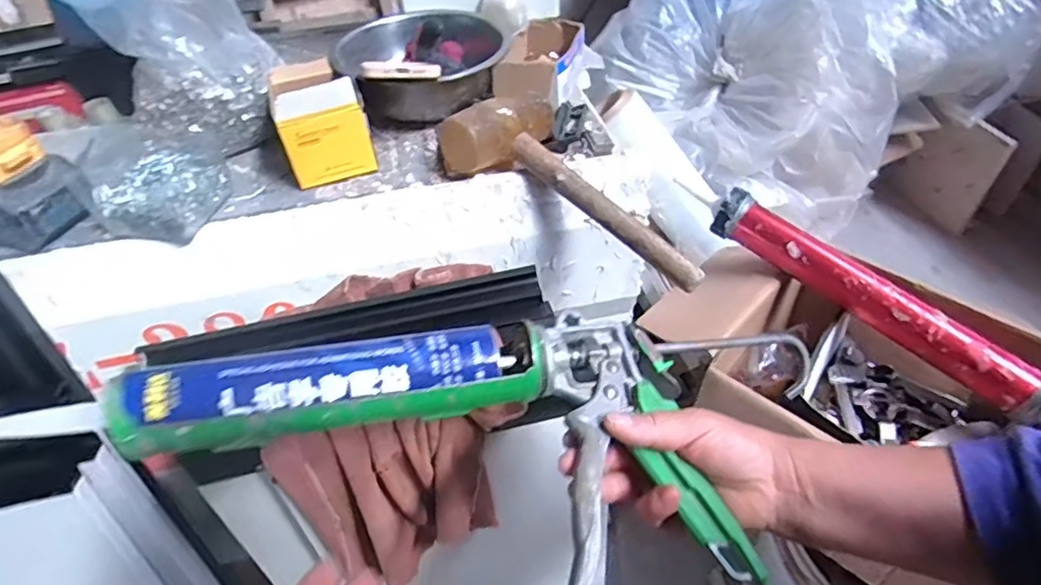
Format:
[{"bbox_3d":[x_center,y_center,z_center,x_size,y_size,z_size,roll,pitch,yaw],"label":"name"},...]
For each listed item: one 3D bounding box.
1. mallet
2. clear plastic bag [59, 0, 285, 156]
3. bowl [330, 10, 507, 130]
[{"bbox_3d":[0.056,-0.089,0.565,0.265,0.066,0.117,43,60,14],"label":"mallet"},{"bbox_3d":[-0.329,-0.234,0.575,0.163,0.171,0.092,-23,48,-18],"label":"clear plastic bag"},{"bbox_3d":[-0.104,-0.252,0.657,0.176,0.095,0.170,-2,45,2],"label":"bowl"}]

